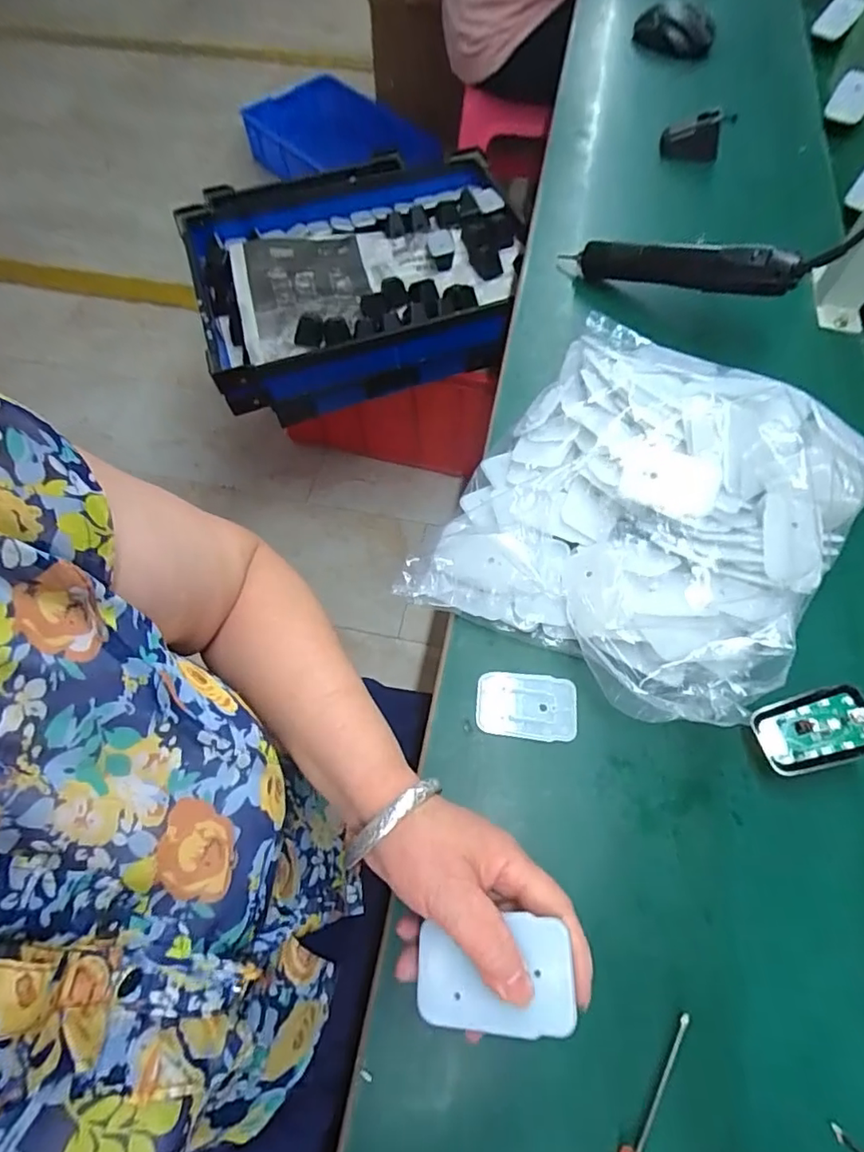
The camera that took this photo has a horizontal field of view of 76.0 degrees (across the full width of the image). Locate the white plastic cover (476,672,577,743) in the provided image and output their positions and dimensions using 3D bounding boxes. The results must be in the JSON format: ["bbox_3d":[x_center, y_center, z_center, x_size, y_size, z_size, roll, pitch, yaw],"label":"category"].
[{"bbox_3d":[0.068,0.093,0.395,0.070,0.004,0.045,5,63,4],"label":"white plastic cover"}]

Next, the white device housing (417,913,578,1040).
[{"bbox_3d":[0.028,0.182,0.252,0.067,0.008,0.043,-2,63,2],"label":"white device housing"}]

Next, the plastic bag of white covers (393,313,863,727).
[{"bbox_3d":[0.172,-0.064,0.426,0.257,0.069,0.309,29,67,16],"label":"plastic bag of white covers"}]

